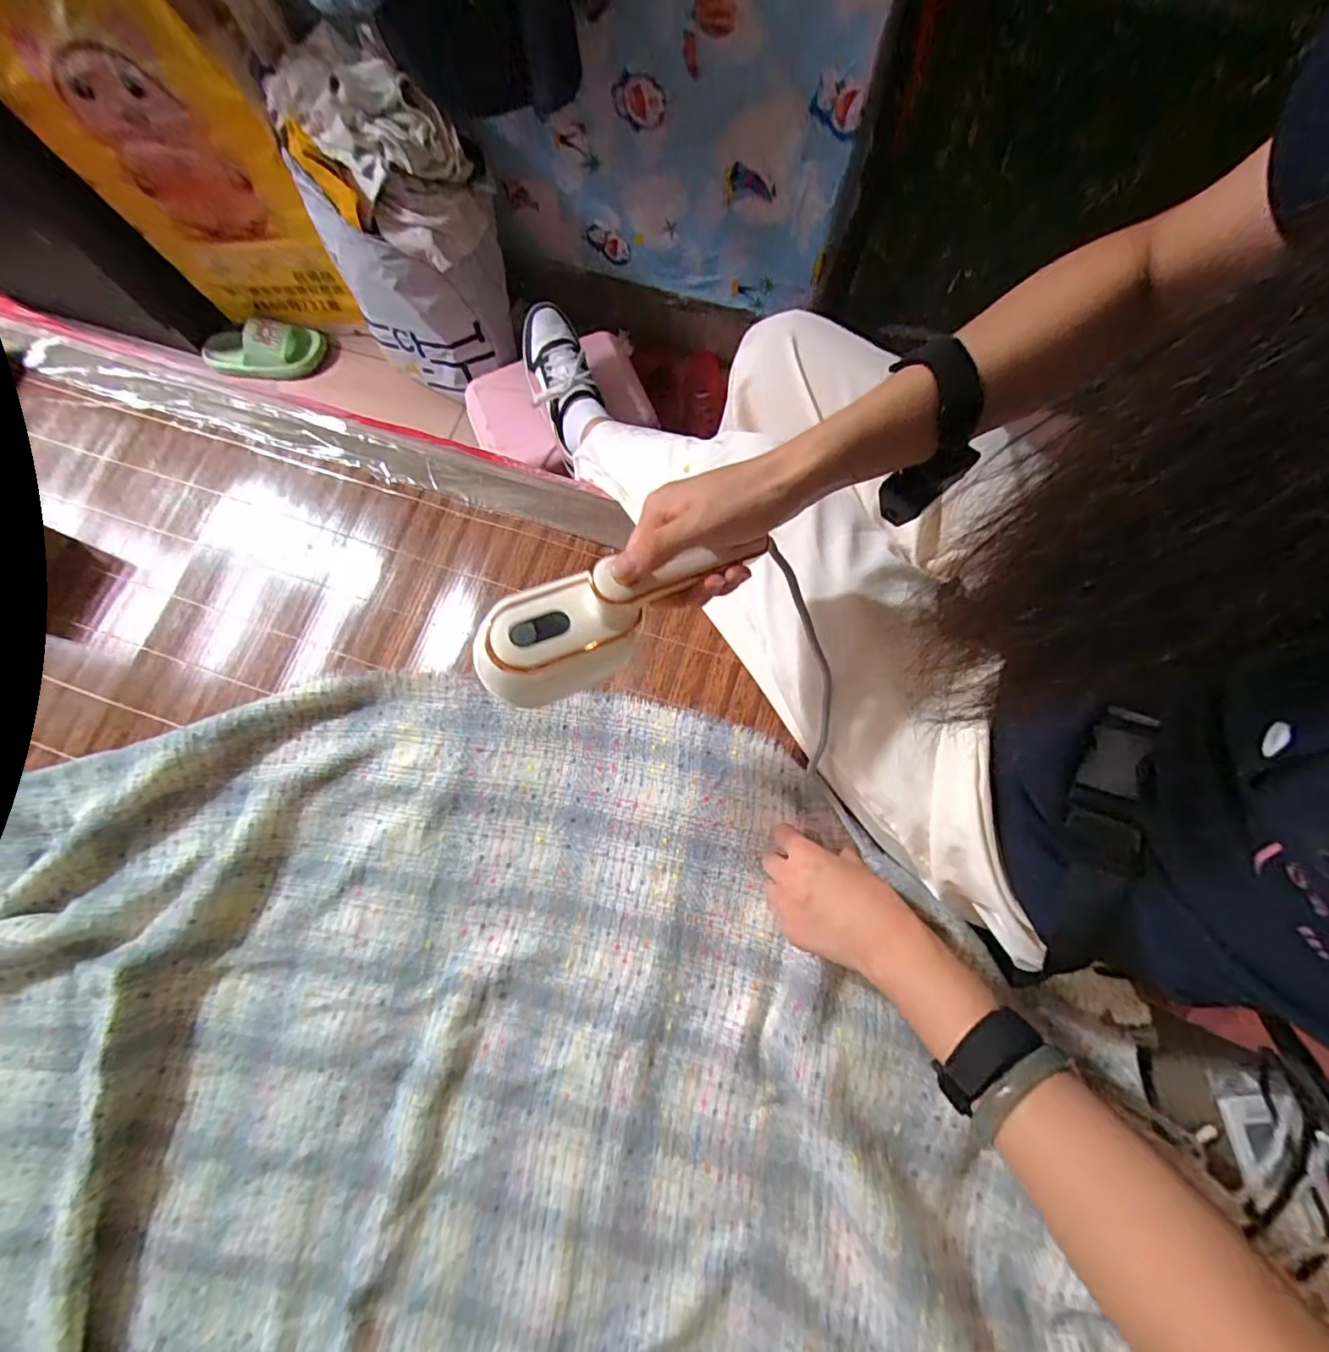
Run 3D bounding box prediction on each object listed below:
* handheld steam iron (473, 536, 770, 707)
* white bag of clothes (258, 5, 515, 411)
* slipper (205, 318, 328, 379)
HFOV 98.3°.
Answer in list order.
[{"bbox_3d":[-0.032,-0.047,0.375,0.193,0.072,0.069,-26,76,5],"label":"handheld steam iron"},{"bbox_3d":[-0.419,-0.737,0.941,0.266,0.358,0.322,-28,78,-5],"label":"white bag of clothes"},{"bbox_3d":[-0.810,-0.659,1.162,0.244,0.060,0.099,-4,77,1],"label":"slipper"}]

